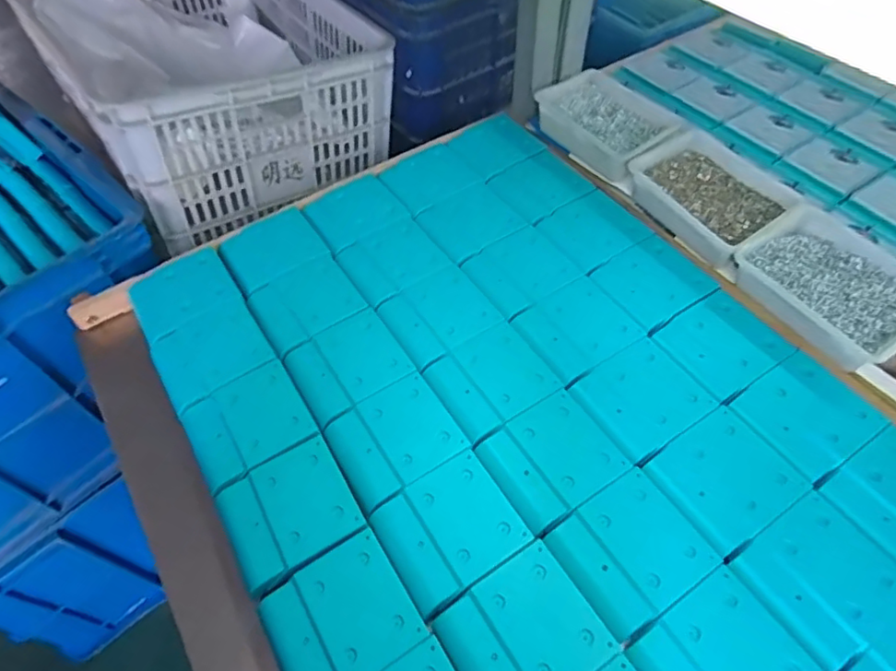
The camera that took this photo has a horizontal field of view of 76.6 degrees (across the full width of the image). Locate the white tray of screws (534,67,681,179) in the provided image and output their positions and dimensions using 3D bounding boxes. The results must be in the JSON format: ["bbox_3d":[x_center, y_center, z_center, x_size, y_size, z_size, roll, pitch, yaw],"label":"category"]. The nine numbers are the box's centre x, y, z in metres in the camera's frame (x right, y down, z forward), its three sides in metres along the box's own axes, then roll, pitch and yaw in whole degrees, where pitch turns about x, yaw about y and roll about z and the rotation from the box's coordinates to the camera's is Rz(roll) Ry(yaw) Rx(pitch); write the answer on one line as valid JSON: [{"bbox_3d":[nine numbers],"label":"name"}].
[{"bbox_3d":[0.229,-0.295,0.797,0.148,0.065,0.184,-32,59,-19],"label":"white tray of screws"}]

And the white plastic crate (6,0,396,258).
[{"bbox_3d":[-0.428,-0.477,0.985,0.419,0.232,0.625,-32,59,-19],"label":"white plastic crate"}]

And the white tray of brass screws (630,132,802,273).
[{"bbox_3d":[0.321,-0.168,0.697,0.134,0.058,0.173,-30,58,-18],"label":"white tray of brass screws"}]

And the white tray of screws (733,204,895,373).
[{"bbox_3d":[0.409,-0.050,0.602,0.135,0.054,0.174,-28,57,-17],"label":"white tray of screws"}]

